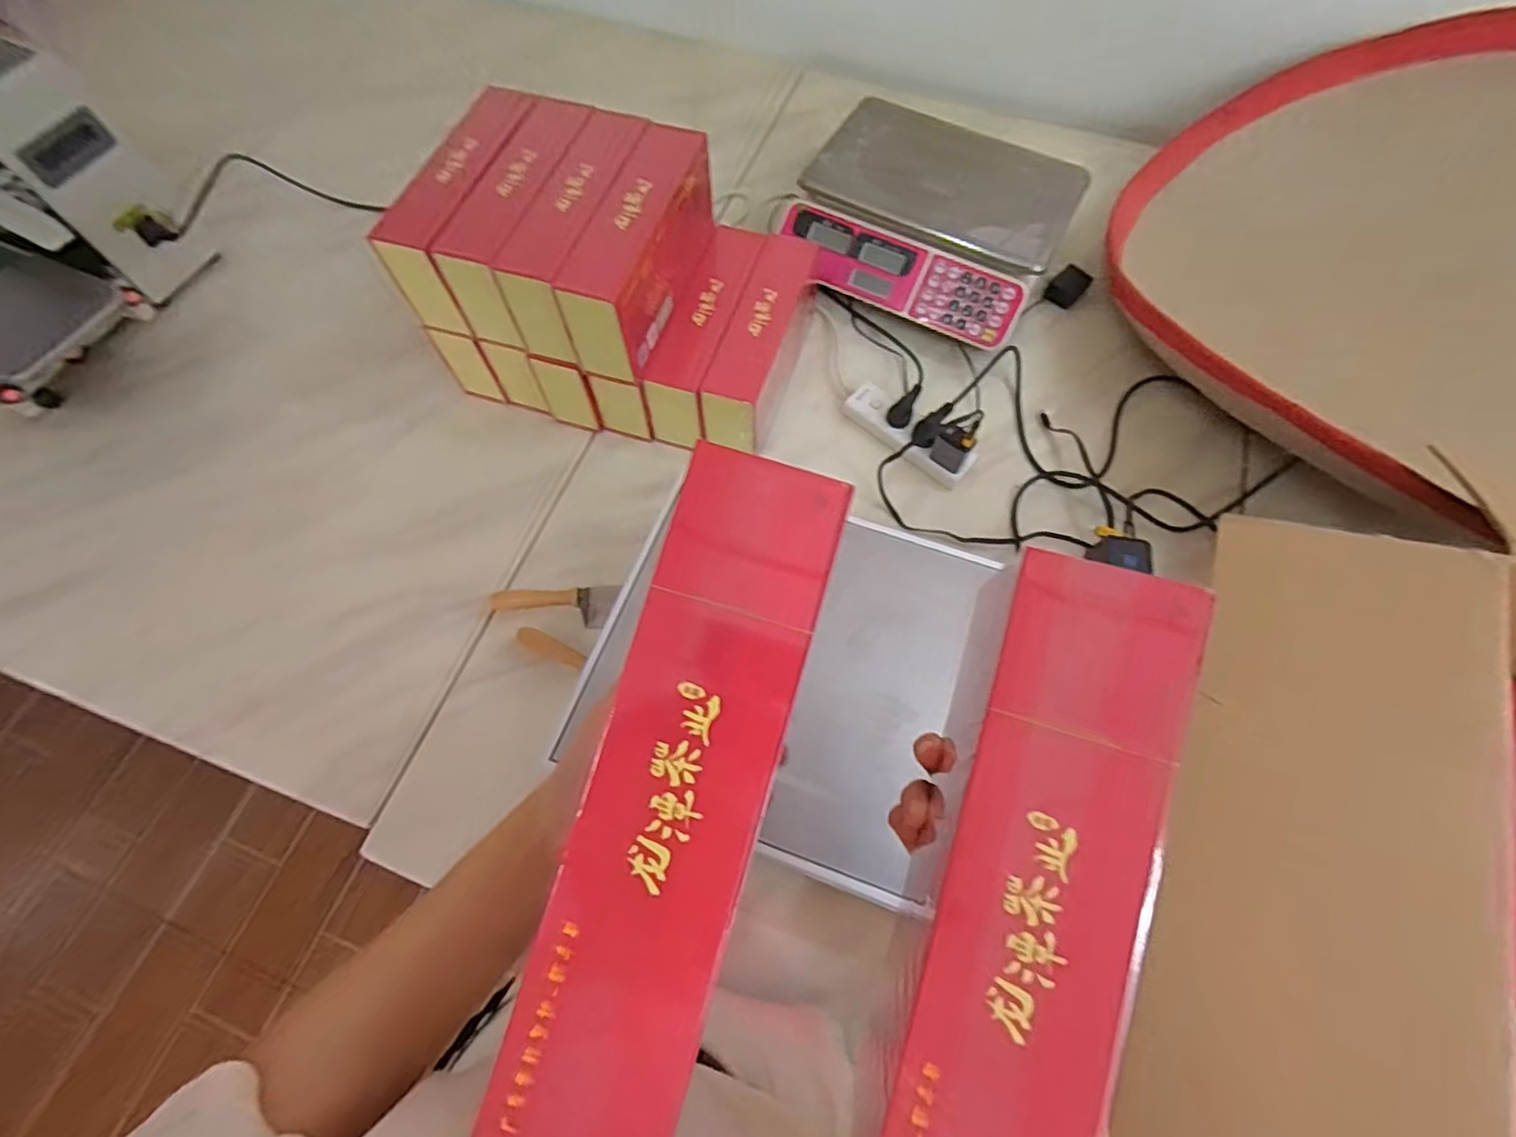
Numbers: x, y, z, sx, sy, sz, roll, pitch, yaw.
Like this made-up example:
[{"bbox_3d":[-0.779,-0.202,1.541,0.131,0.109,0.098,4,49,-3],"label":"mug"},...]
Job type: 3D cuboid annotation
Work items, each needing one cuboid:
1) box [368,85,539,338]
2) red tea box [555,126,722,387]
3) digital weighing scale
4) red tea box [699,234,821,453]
[{"bbox_3d":[-0.323,-0.416,0.737,0.069,0.116,0.263,16,67,7],"label":"box"},{"bbox_3d":[-0.125,-0.345,0.698,0.073,0.119,0.253,18,67,8],"label":"red tea box"},{"bbox_3d":[0.237,-0.492,0.888,0.342,0.083,0.342,29,69,12],"label":"digital weighing scale"},{"bbox_3d":[0.004,-0.268,0.796,0.072,0.114,0.281,17,67,7],"label":"red tea box"}]

